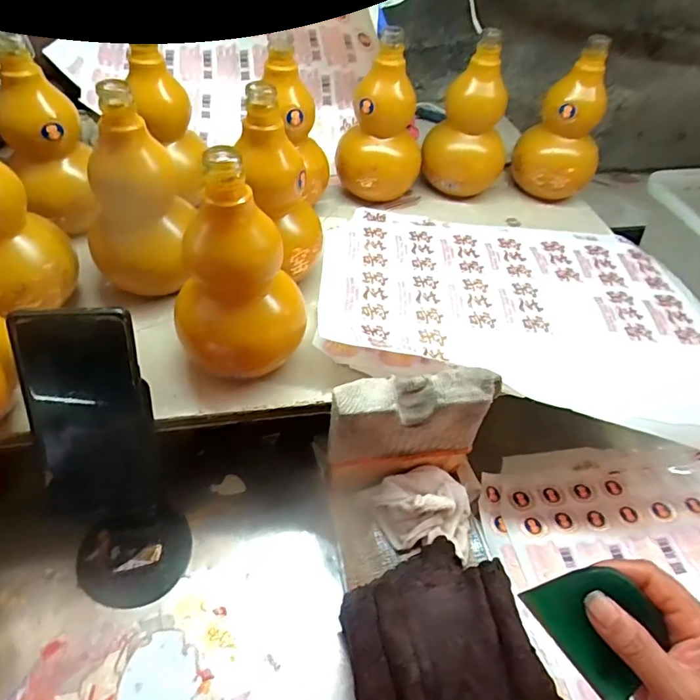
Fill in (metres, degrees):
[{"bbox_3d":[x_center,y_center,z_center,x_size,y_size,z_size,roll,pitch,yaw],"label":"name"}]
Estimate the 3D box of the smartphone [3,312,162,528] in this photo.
[{"bbox_3d":[-0.190,0.056,0.368,0.077,0.175,0.013,-4,22,-9],"label":"smartphone"}]

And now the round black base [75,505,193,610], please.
[{"bbox_3d":[-0.187,0.178,0.432,0.092,0.010,0.080,-7,51,-11],"label":"round black base"}]

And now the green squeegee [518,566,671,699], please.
[{"bbox_3d":[0.153,0.168,0.301,0.056,0.006,0.081,-39,83,8],"label":"green squeegee"}]

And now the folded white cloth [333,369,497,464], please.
[{"bbox_3d":[0.053,0.056,0.418,0.138,0.082,0.039,-5,51,-9],"label":"folded white cloth"}]

